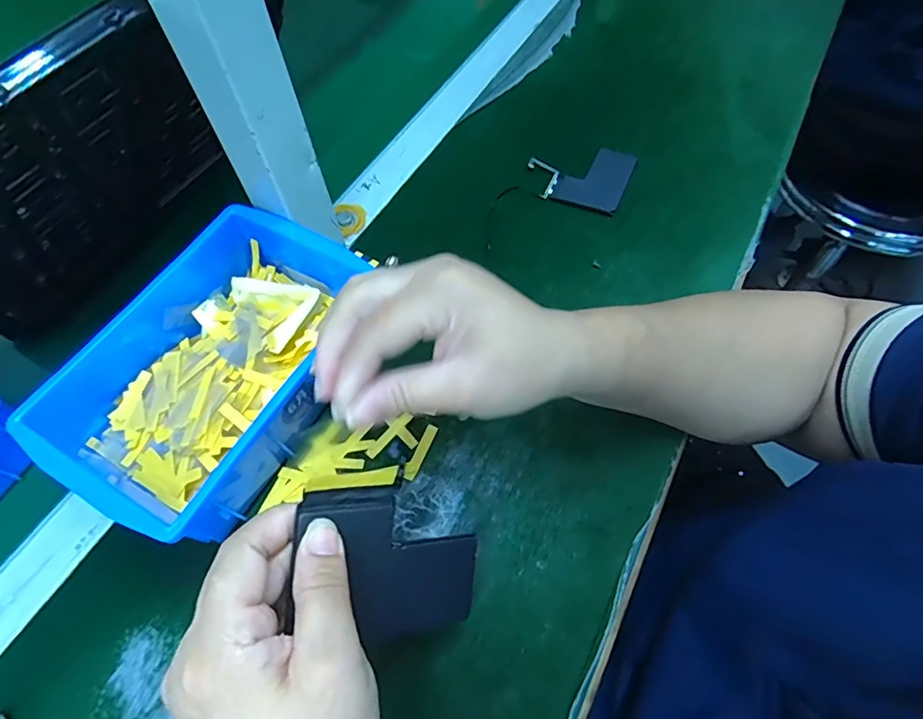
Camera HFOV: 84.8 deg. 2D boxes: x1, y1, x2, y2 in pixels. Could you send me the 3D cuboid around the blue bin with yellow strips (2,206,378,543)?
[{"bbox_3d":[-0.164,0.003,0.337,0.147,0.071,0.202,23,62,16],"label":"blue bin with yellow strips"}]

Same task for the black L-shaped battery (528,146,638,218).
[{"bbox_3d":[0.106,-0.166,0.452,0.085,0.007,0.070,19,69,16],"label":"black L-shaped battery"}]

